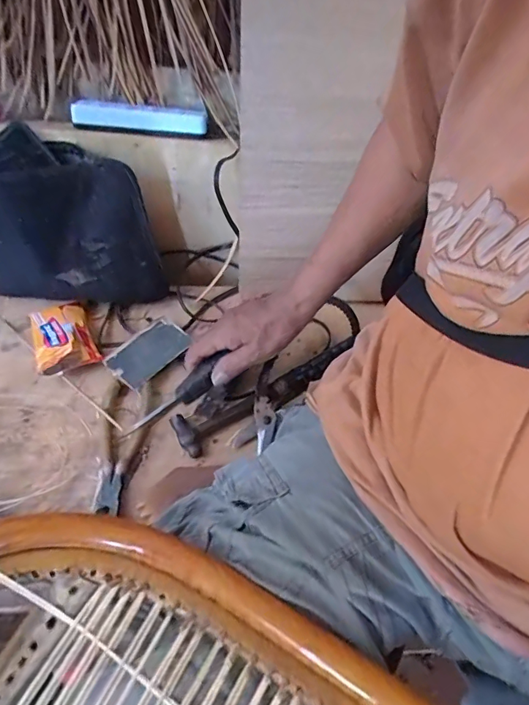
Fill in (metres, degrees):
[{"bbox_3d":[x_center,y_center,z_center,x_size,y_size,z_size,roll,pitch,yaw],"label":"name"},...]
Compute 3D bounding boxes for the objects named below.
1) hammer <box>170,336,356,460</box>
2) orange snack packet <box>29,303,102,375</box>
[{"bbox_3d":[0.006,0.042,0.536,0.240,0.032,0.042,-27,61,-23],"label":"hammer"},{"bbox_3d":[-0.248,-0.023,0.552,0.066,0.041,0.104,-21,59,-19],"label":"orange snack packet"}]

